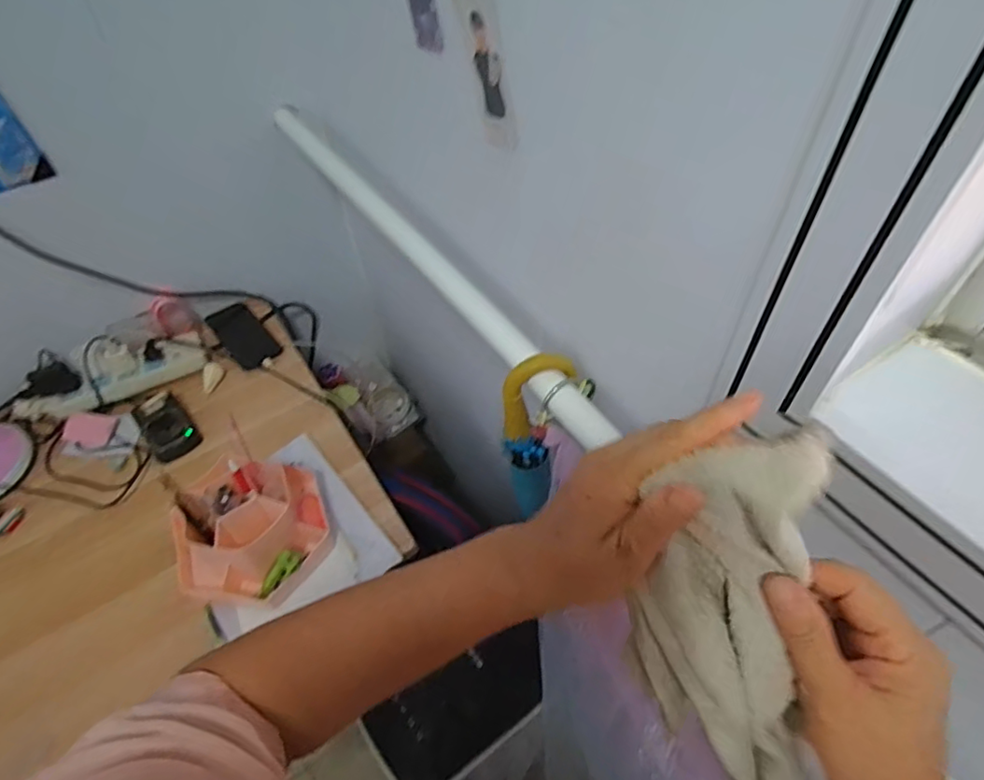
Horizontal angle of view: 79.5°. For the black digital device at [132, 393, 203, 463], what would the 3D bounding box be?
[{"bbox_3d":[-0.495,0.057,0.903,0.071,0.039,0.117,-35,58,-22],"label":"black digital device"}]

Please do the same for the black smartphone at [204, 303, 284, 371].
[{"bbox_3d":[-0.433,-0.094,1.031,0.073,0.017,0.151,-36,59,-22],"label":"black smartphone"}]

